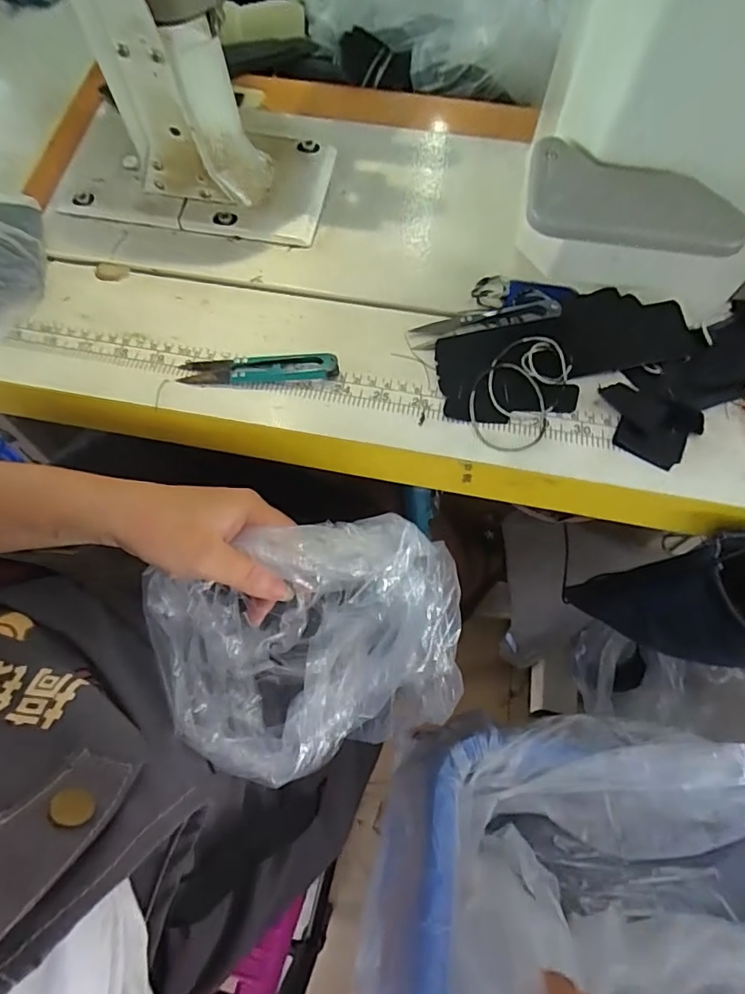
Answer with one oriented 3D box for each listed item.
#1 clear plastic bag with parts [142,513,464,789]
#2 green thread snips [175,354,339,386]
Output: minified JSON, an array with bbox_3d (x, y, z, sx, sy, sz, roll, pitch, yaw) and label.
[{"bbox_3d":[-0.037,0.096,0.328,0.181,0.127,0.129,-16,69,-6],"label":"clear plastic bag with parts"},{"bbox_3d":[-0.074,-0.084,0.339,0.101,0.009,0.020,-1,62,-2],"label":"green thread snips"}]

